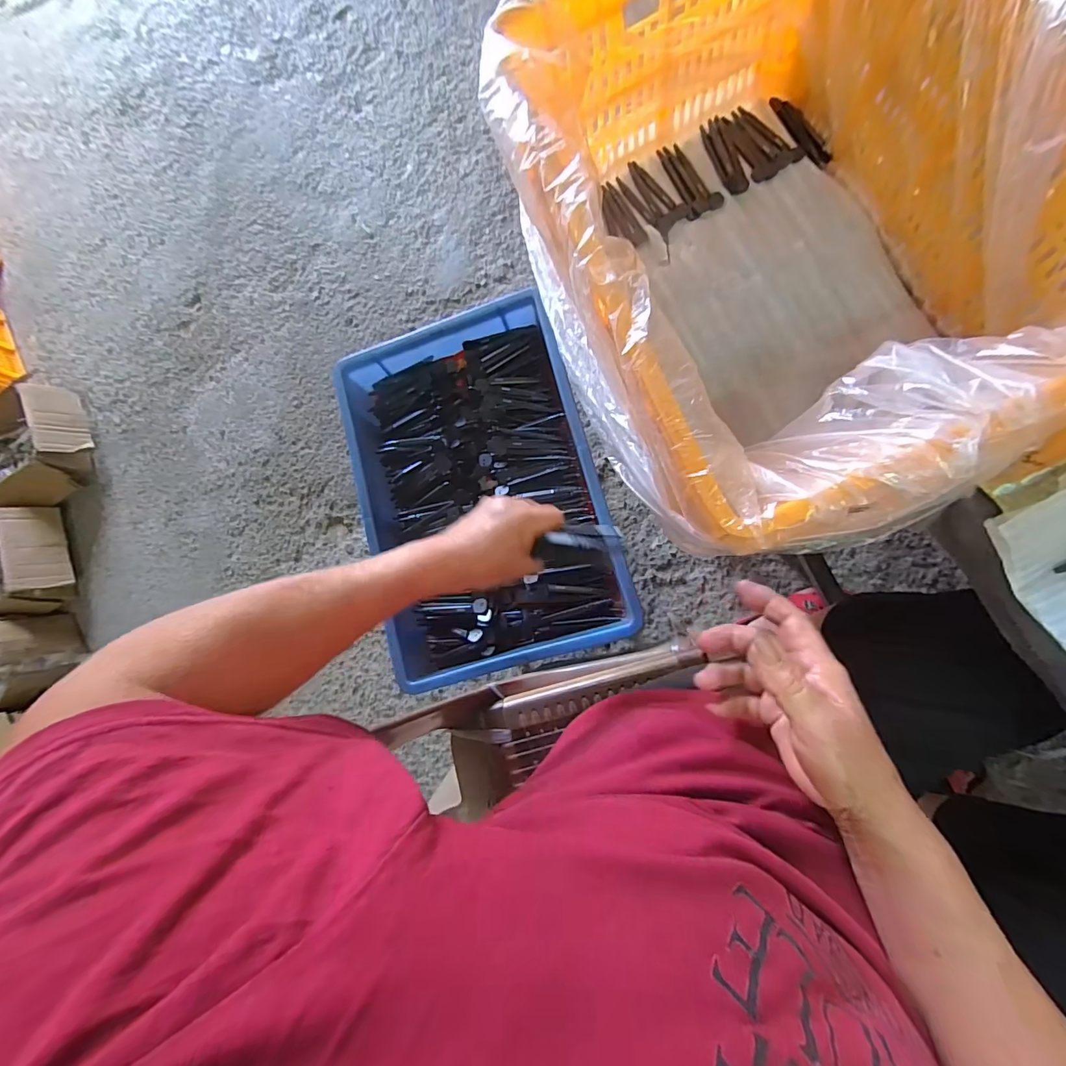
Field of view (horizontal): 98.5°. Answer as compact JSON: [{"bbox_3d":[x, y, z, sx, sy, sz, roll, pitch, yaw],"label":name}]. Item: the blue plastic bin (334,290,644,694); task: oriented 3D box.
[{"bbox_3d":[-0.067,-0.057,0.581,0.289,0.090,0.437,-17,80,10],"label":"blue plastic bin"}]

